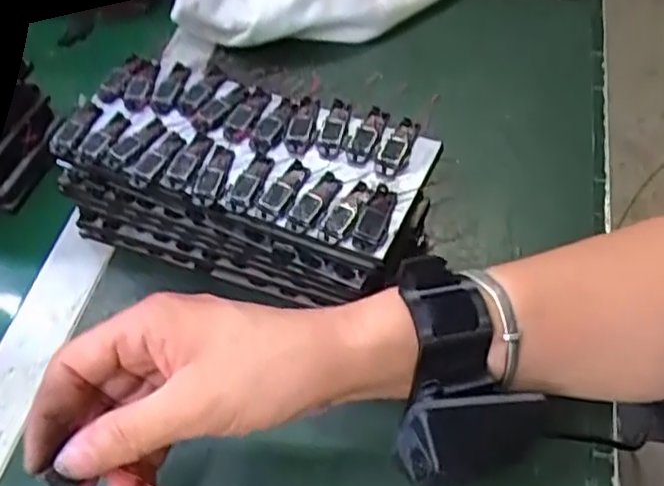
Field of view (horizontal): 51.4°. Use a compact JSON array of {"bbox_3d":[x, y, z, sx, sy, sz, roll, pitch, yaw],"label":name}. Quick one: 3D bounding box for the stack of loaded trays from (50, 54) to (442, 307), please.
[{"bbox_3d":[-0.050,-0.032,0.405,0.212,0.086,0.092,19,56,19],"label":"stack of loaded trays"}]

